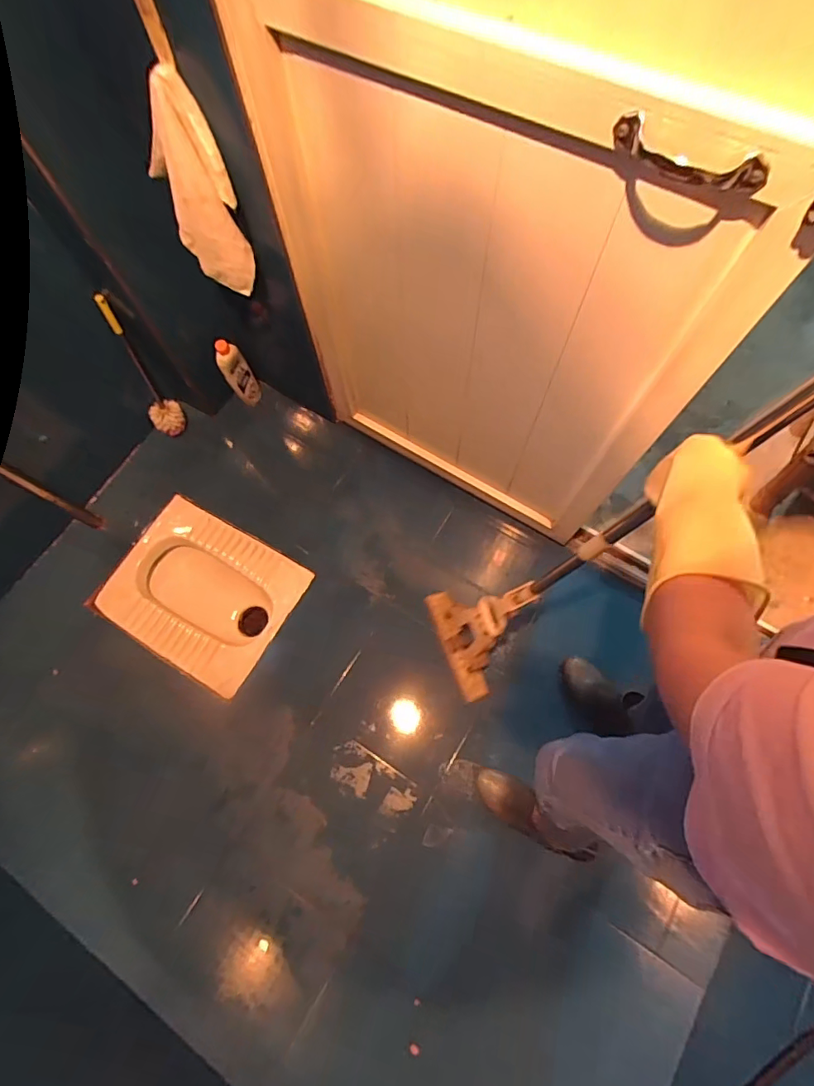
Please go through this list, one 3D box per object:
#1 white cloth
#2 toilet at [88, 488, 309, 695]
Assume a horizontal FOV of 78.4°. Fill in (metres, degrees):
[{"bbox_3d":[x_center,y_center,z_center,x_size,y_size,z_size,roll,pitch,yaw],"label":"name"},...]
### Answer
[{"bbox_3d":[-0.363,-0.598,0.871,0.131,0.338,0.053,2,54,5],"label":"white cloth"},{"bbox_3d":[-0.564,0.150,1.437,0.515,0.189,0.392,28,74,11],"label":"toilet"}]

